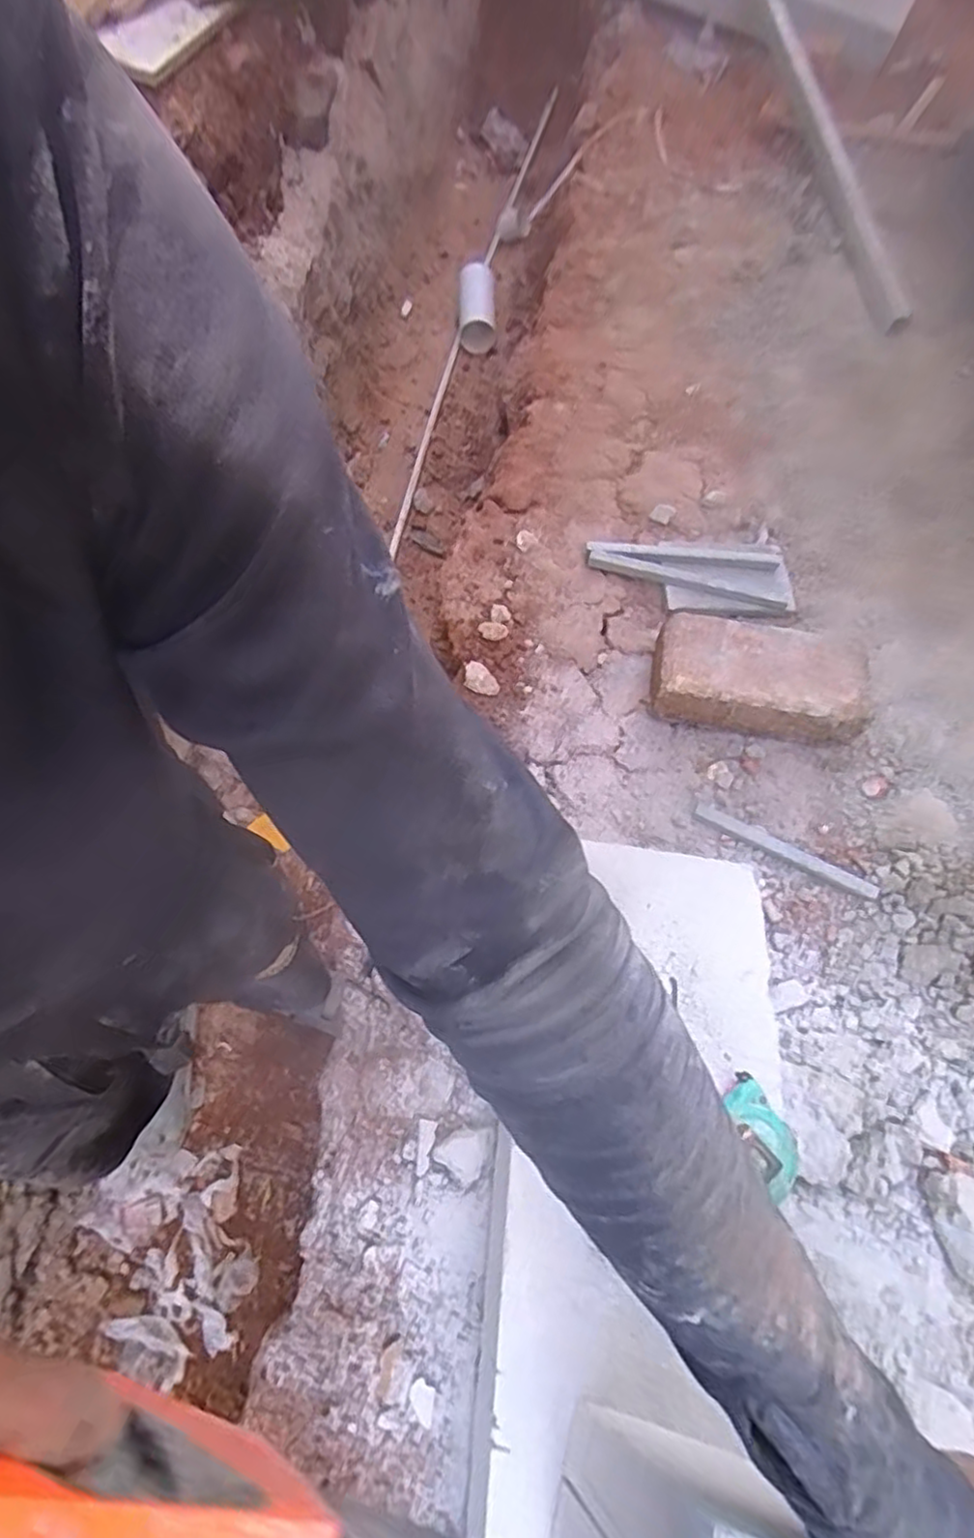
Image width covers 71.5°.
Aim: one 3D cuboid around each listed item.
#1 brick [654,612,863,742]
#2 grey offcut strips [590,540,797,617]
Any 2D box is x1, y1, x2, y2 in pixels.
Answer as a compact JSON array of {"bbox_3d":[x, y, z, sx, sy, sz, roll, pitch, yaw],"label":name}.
[{"bbox_3d":[0.278,-0.089,0.709,0.212,0.071,0.108,12,63,7],"label":"brick"},{"bbox_3d":[0.235,-0.223,0.793,0.232,0.039,0.107,3,63,-1],"label":"grey offcut strips"}]

